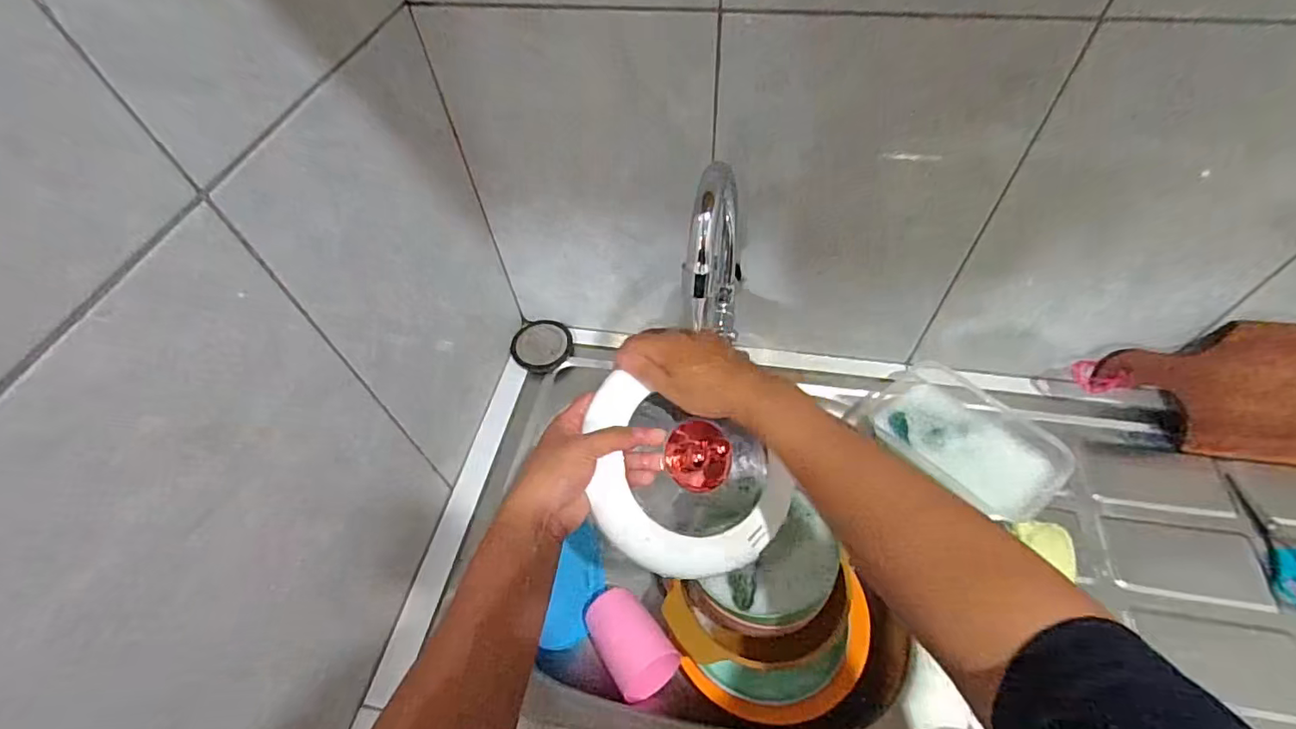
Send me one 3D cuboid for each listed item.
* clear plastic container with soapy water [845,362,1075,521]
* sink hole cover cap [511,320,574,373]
[{"bbox_3d":[0.326,0.080,0.582,0.125,0.048,0.189,-38,60,-21],"label":"clear plastic container with soapy water"},{"bbox_3d":[-0.137,-0.027,0.710,0.076,0.007,0.075,-2,54,3],"label":"sink hole cover cap"}]

